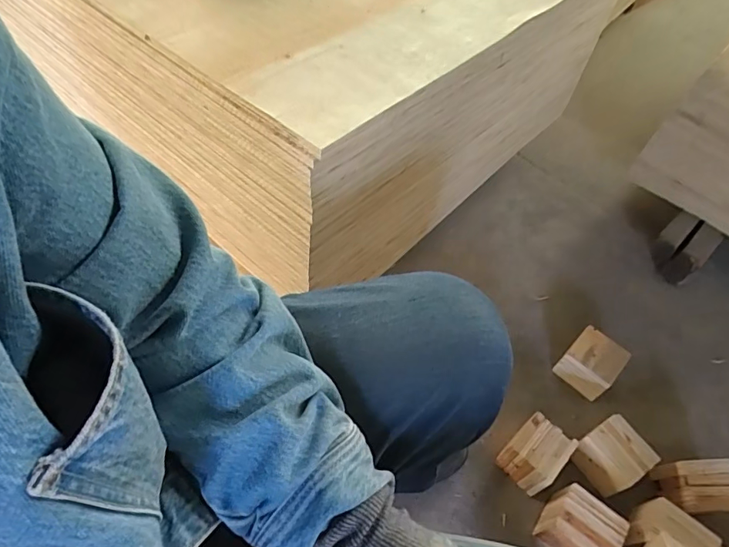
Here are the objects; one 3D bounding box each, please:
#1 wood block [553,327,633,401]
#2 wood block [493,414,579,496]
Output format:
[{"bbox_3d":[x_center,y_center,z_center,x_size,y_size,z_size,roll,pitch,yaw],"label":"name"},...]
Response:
[{"bbox_3d":[0.460,0.177,0.949,0.103,0.081,0.098,-36,63,-29],"label":"wood block"},{"bbox_3d":[0.301,0.317,0.829,0.093,0.085,0.088,-35,62,-29],"label":"wood block"}]

